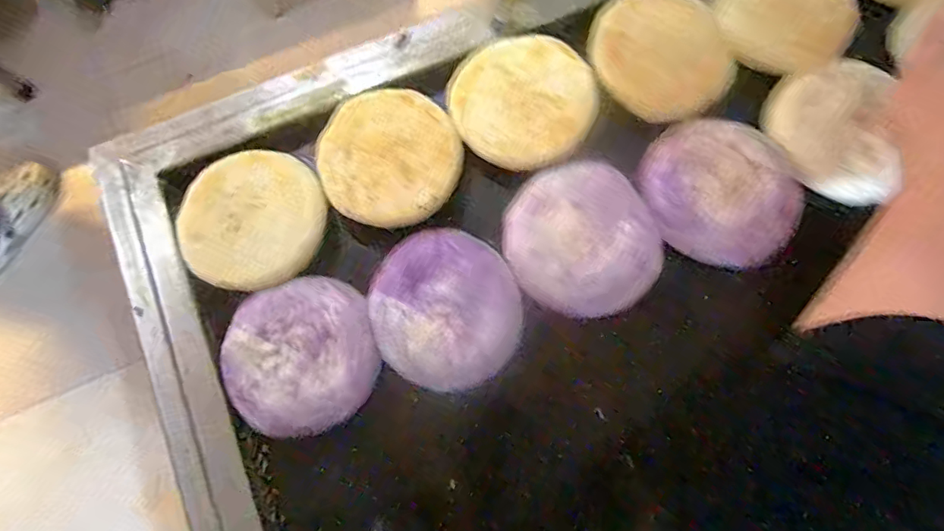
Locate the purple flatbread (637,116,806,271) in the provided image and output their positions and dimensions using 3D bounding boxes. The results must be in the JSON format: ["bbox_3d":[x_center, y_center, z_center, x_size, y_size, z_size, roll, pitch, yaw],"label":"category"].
[{"bbox_3d":[0.173,-0.052,0.382,0.108,0.006,0.102,0,77,1],"label":"purple flatbread"}]

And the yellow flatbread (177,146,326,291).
[{"bbox_3d":[-0.157,-0.035,0.385,0.100,0.007,0.100,0,77,1],"label":"yellow flatbread"}]

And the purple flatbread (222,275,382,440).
[{"bbox_3d":[-0.116,0.061,0.369,0.098,0.020,0.101,0,77,1],"label":"purple flatbread"}]

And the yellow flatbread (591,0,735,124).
[{"bbox_3d":[0.138,-0.160,0.400,0.097,0.011,0.109,-10,76,-1],"label":"yellow flatbread"}]

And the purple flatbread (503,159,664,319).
[{"bbox_3d":[0.075,-0.020,0.379,0.100,0.010,0.110,0,77,1],"label":"purple flatbread"}]

